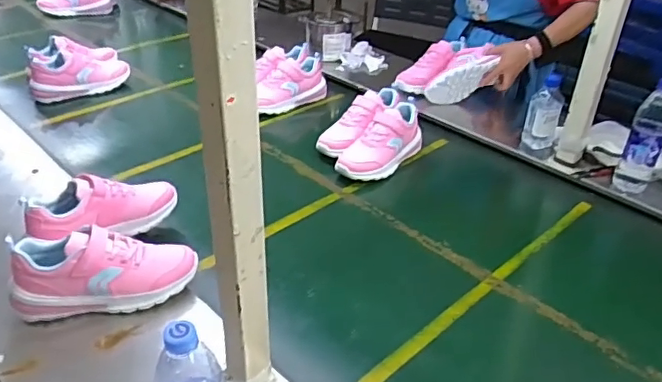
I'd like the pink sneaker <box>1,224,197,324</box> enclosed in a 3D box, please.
[{"bbox_3d":[-0.326,0.115,0.828,0.251,0.107,0.075,-7,35,-13],"label":"pink sneaker"}]

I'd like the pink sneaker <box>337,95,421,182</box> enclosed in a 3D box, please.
[{"bbox_3d":[0.116,-0.103,1.262,0.088,0.114,0.252,22,39,28],"label":"pink sneaker"}]

